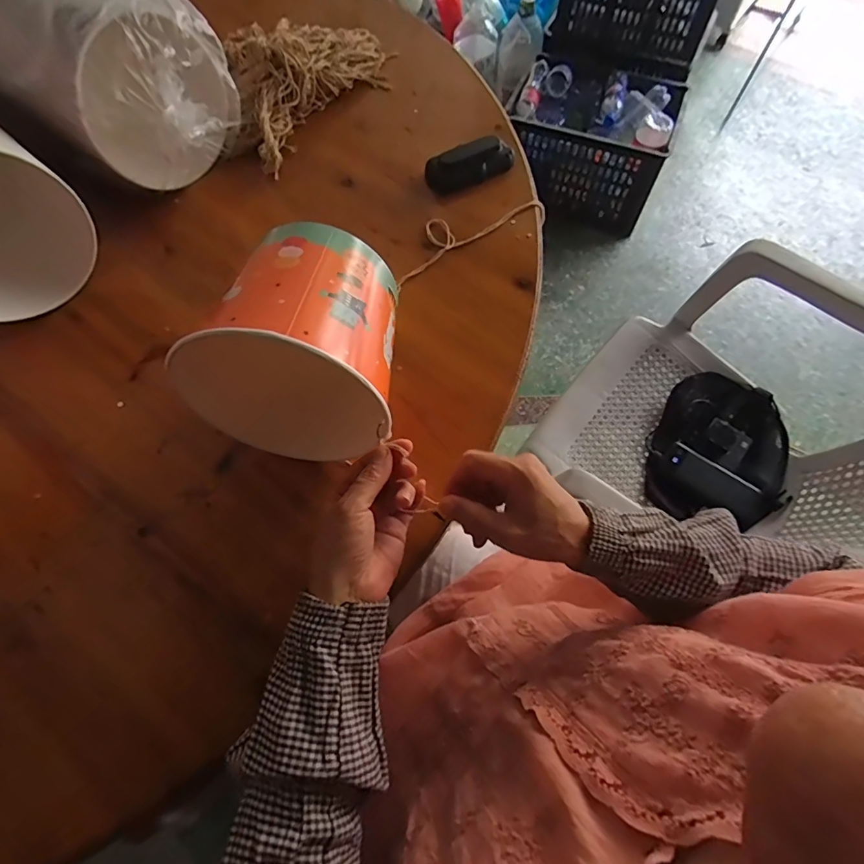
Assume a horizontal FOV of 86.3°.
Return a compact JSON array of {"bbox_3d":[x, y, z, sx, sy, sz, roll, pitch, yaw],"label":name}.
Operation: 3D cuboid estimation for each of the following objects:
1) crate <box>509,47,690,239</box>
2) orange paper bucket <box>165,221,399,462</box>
[{"bbox_3d":[0.517,-0.966,1.504,0.467,0.319,0.395,20,68,9],"label":"crate"},{"bbox_3d":[-0.110,-0.077,0.367,0.155,0.150,0.140,0,67,1],"label":"orange paper bucket"}]

